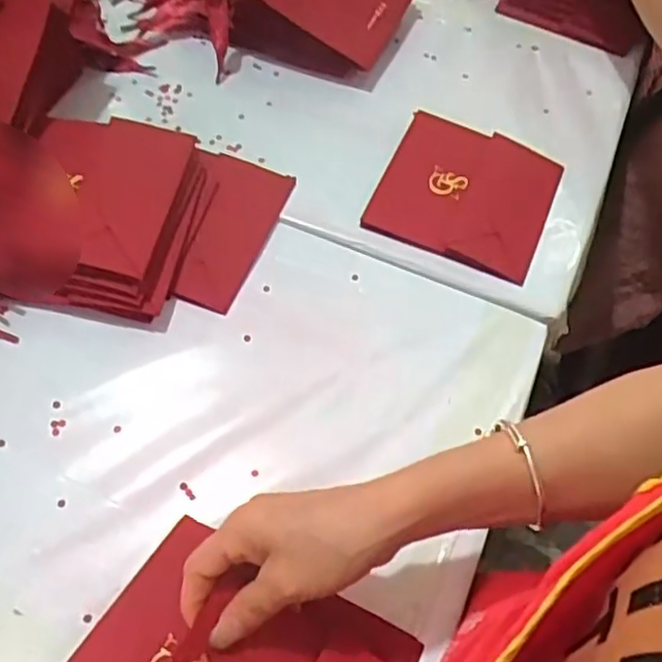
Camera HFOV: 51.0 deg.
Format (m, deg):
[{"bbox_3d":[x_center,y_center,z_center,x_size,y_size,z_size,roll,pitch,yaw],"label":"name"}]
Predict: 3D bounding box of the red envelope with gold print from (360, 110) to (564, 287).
[{"bbox_3d":[0.114,-0.118,0.588,0.140,0.016,0.144,22,60,9],"label":"red envelope with gold print"}]

